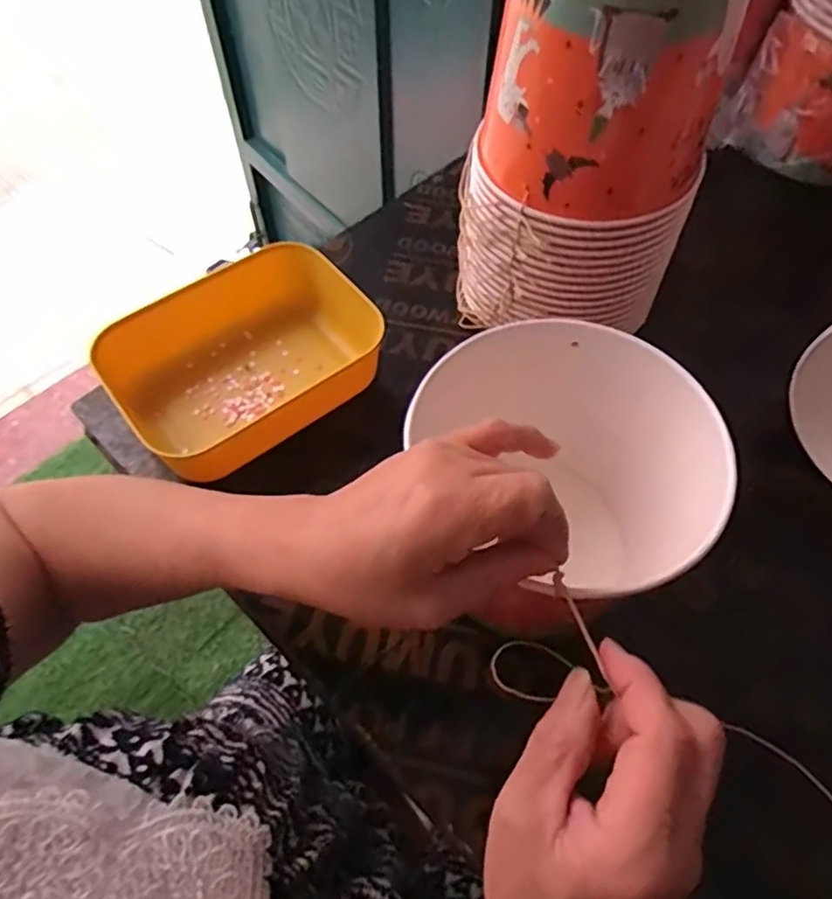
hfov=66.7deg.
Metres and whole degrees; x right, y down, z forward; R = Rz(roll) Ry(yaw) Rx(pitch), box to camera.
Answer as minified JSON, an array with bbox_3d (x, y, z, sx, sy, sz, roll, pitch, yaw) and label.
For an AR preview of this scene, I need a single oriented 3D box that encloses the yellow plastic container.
[{"bbox_3d":[-0.122,-0.068,0.483,0.194,0.057,0.140,-36,65,-19],"label":"yellow plastic container"}]

